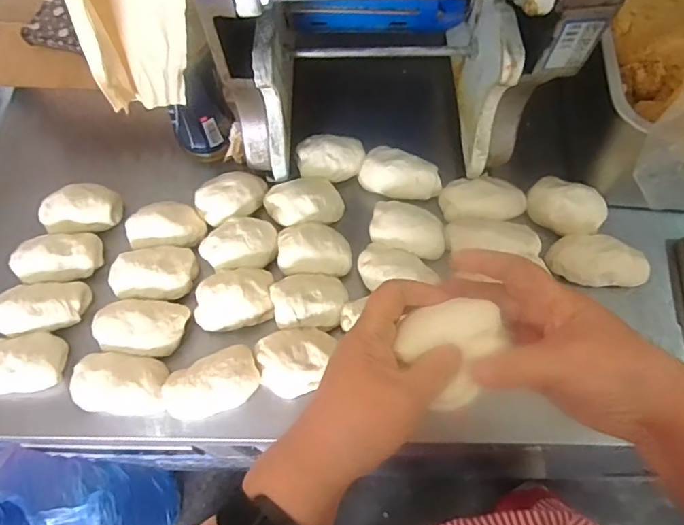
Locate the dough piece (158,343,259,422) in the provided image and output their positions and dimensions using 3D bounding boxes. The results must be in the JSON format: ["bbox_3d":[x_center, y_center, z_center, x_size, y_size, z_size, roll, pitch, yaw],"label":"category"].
[{"bbox_3d":[-0.121,0.113,0.479,0.087,0.035,0.047,-21,66,-10],"label":"dough piece"}]

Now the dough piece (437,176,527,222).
[{"bbox_3d":[0.153,-0.069,0.564,0.090,0.036,0.049,4,64,2],"label":"dough piece"}]

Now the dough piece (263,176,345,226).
[{"bbox_3d":[-0.040,-0.067,0.555,0.080,0.034,0.058,-15,65,-7],"label":"dough piece"}]

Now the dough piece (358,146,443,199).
[{"bbox_3d":[0.066,-0.097,0.569,0.087,0.031,0.045,18,66,8],"label":"dough piece"}]

